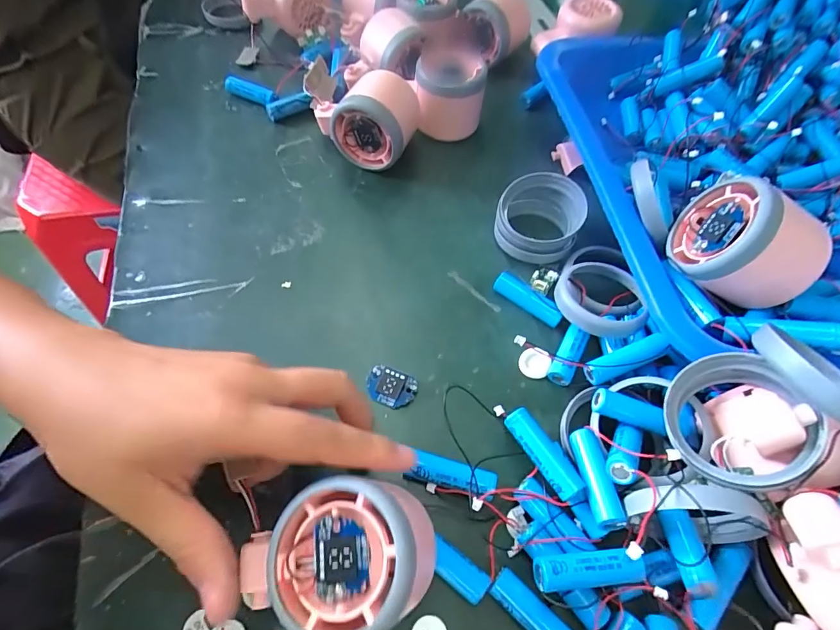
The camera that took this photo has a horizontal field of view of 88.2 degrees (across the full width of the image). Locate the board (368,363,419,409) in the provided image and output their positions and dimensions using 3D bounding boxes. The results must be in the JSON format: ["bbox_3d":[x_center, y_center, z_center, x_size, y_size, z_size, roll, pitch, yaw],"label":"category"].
[{"bbox_3d":[-0.017,0.043,0.255,0.029,0.007,0.020,18,59,8],"label":"board"}]

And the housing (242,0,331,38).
[{"bbox_3d":[-0.131,-0.307,0.419,0.078,0.045,0.068,-12,60,-11],"label":"housing"}]

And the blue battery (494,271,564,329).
[{"bbox_3d":[0.071,-0.010,0.285,0.048,0.011,0.010,36,63,18],"label":"blue battery"}]

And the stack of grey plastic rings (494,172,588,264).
[{"bbox_3d":[0.085,-0.070,0.312,0.058,0.029,0.062,22,59,10],"label":"stack of grey plastic rings"}]

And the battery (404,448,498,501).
[{"bbox_3d":[0.017,0.083,0.224,0.046,0.016,0.014,10,57,18],"label":"battery"}]

